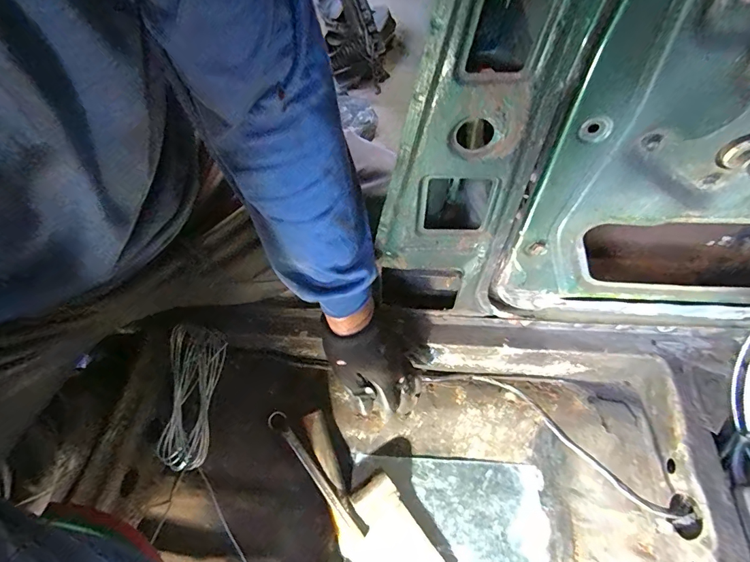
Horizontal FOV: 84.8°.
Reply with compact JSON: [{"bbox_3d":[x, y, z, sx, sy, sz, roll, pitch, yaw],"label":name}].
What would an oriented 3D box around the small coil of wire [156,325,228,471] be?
[{"bbox_3d":[-0.258,0.161,0.577,0.077,0.022,0.187,2,73,-2],"label":"small coil of wire"}]

